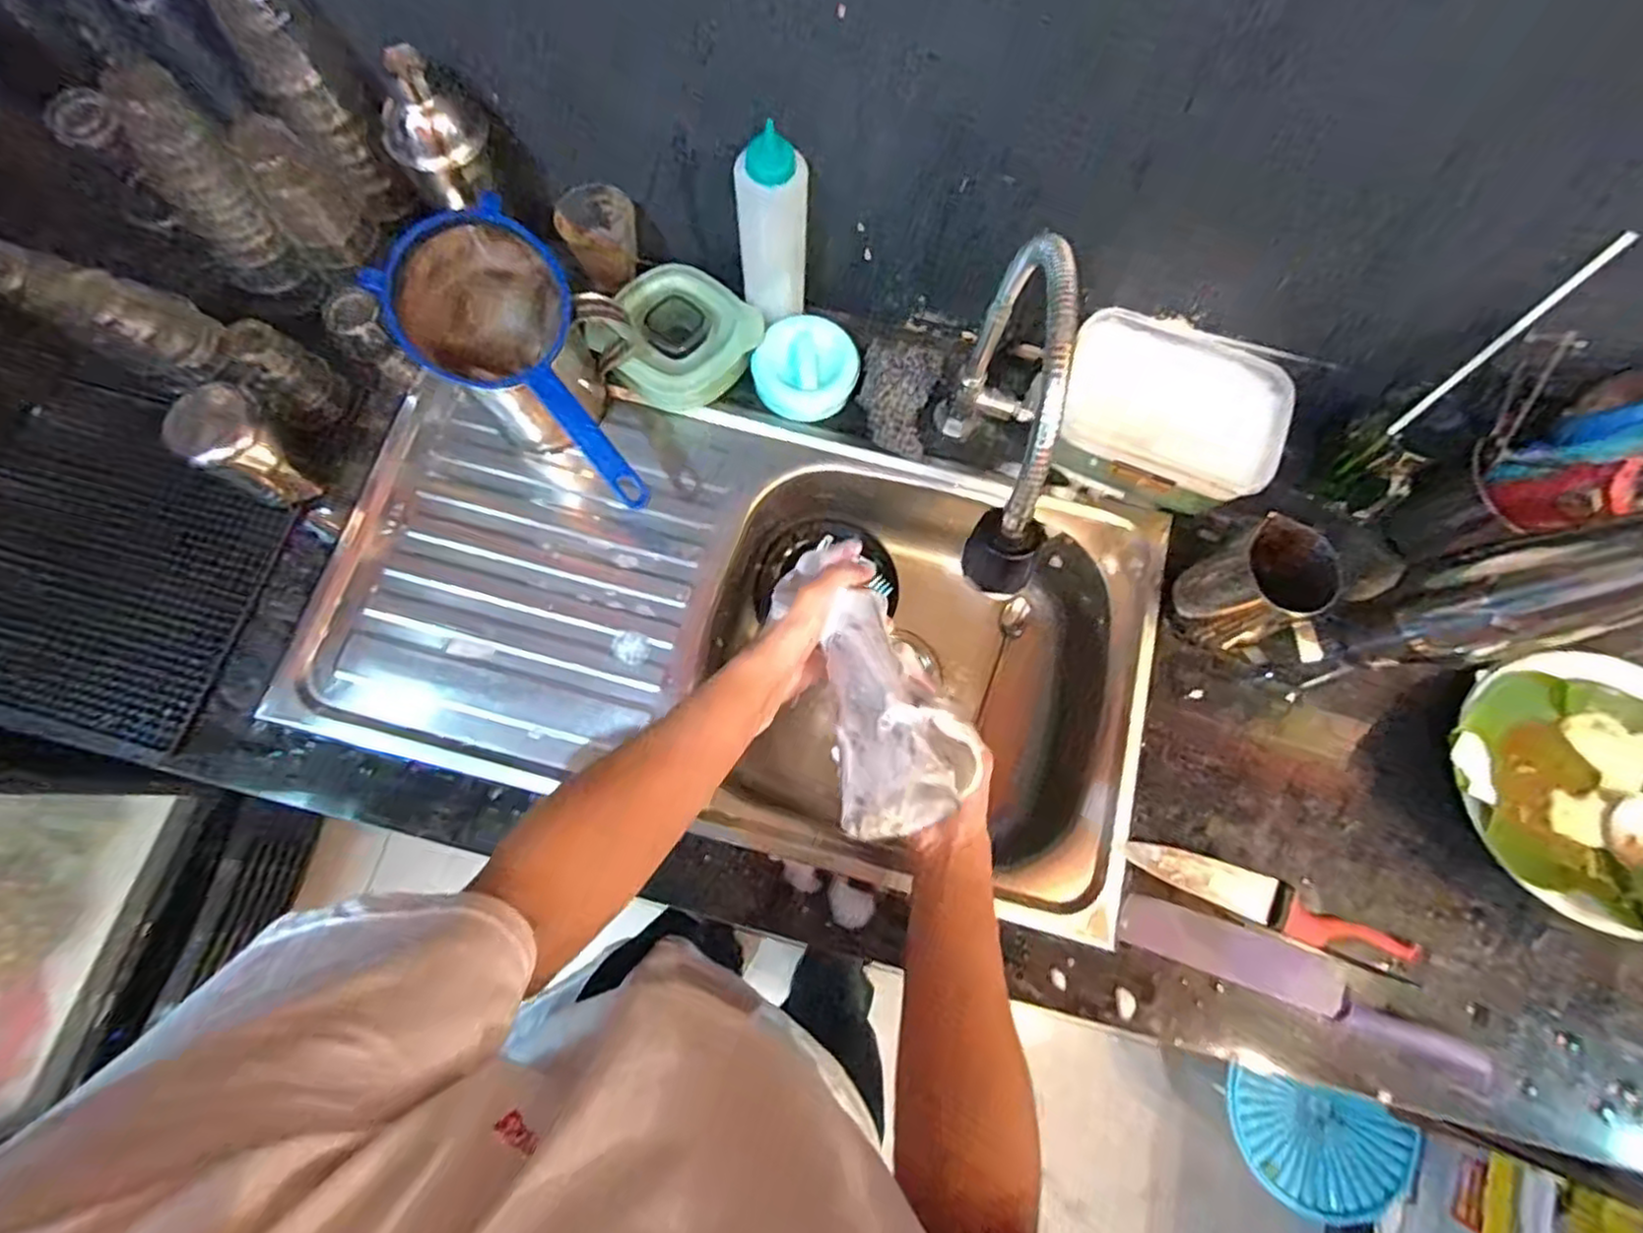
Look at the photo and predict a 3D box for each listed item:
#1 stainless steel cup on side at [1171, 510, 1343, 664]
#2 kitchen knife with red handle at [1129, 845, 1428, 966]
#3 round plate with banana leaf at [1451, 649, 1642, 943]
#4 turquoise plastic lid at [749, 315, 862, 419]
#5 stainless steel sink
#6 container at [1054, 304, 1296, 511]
[{"bbox_3d":[0.380,-0.019,0.602,0.101,0.118,0.077,43,78,9],"label":"stainless steel cup on side"},{"bbox_3d":[0.373,0.239,0.589,0.236,0.015,0.039,23,76,4],"label":"kitchen knife with red handle"},{"bbox_3d":[0.643,0.146,0.602,0.230,0.065,0.224,0,76,-2],"label":"round plate with banana leaf"},{"bbox_3d":[-0.014,-0.242,0.698,0.100,0.035,0.100,0,84,-1],"label":"turquoise plastic lid"},{"bbox_3d":[-0.071,0.012,0.706,0.734,0.148,0.387,15,76,2],"label":"stainless steel sink"},{"bbox_3d":[0.319,-0.186,0.670,0.199,0.075,0.153,17,76,3],"label":"container"}]

